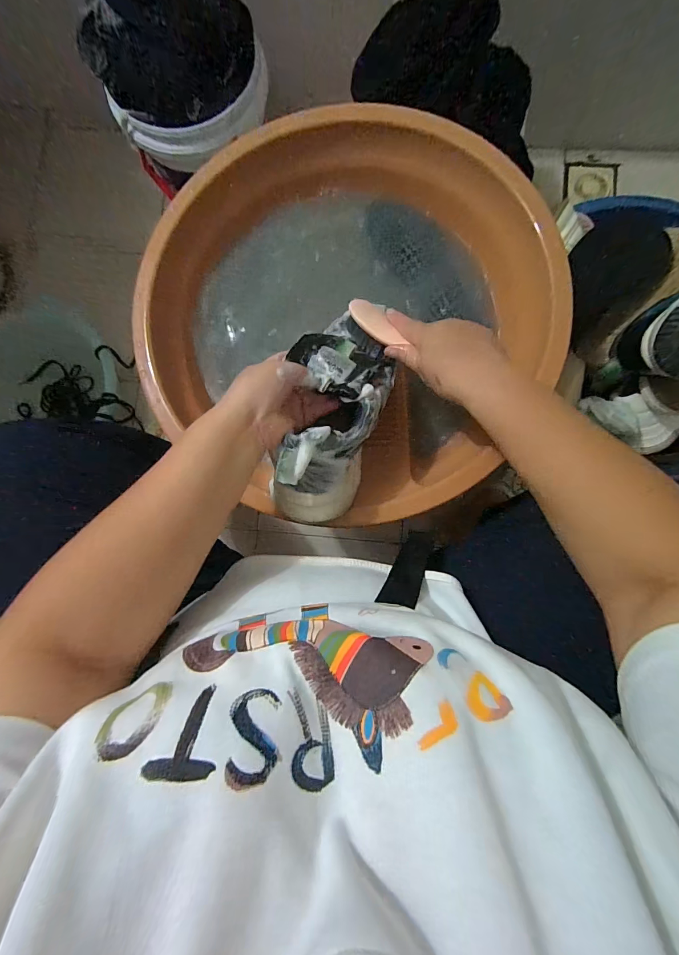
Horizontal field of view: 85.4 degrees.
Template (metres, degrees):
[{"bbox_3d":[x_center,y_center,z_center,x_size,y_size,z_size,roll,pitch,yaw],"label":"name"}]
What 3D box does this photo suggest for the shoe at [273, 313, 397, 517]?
[{"bbox_3d":[-0.009,-0.055,0.363,0.096,0.091,0.191,14,78,4],"label":"shoe"}]

